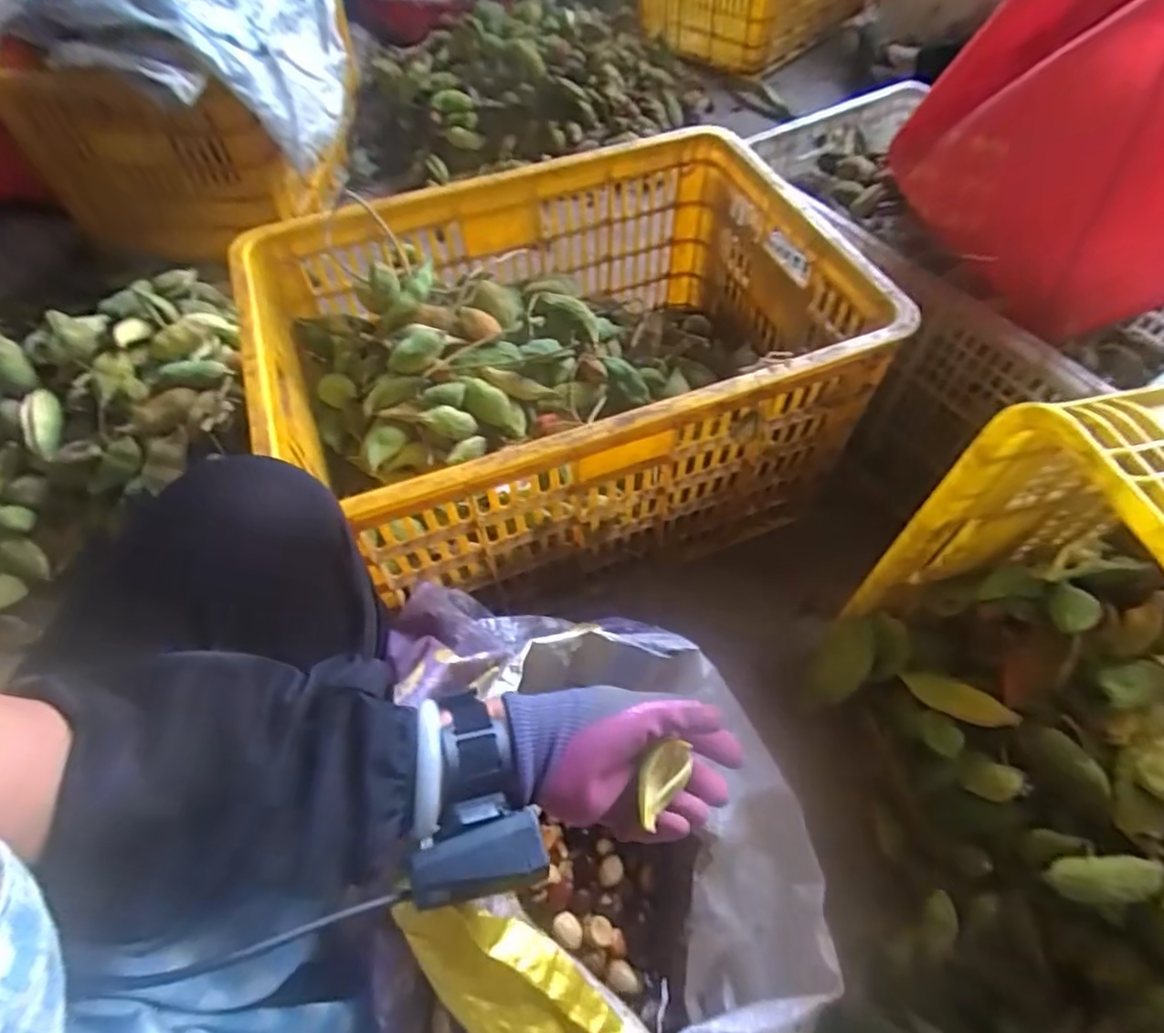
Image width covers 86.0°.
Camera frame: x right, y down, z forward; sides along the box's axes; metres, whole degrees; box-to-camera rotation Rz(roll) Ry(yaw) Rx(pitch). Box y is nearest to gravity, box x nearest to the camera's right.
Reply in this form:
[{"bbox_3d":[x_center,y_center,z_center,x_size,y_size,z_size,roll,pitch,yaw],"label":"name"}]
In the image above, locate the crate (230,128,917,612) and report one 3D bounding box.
[{"bbox_3d":[-0.024,-0.174,0.729,0.592,0.259,0.428,-17,58,-10],"label":"crate"}]

